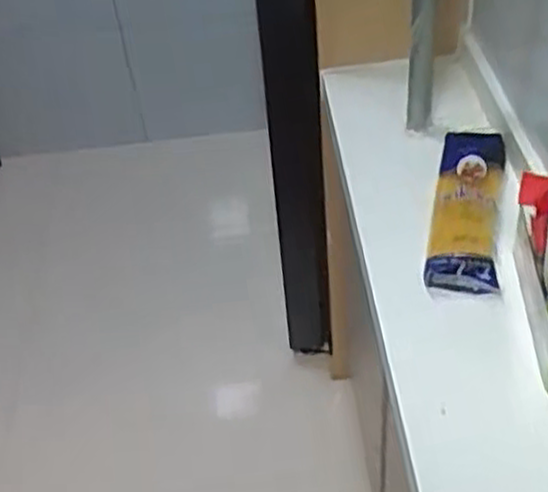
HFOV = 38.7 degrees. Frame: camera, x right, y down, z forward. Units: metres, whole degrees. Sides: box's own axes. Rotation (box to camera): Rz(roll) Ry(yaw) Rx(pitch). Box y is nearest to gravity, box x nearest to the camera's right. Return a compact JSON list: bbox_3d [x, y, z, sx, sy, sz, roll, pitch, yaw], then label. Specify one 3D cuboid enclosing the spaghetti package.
[{"bbox_3d":[0.243,-0.060,0.973,0.081,0.035,0.323,6,45,12],"label":"spaghetti package"}]

